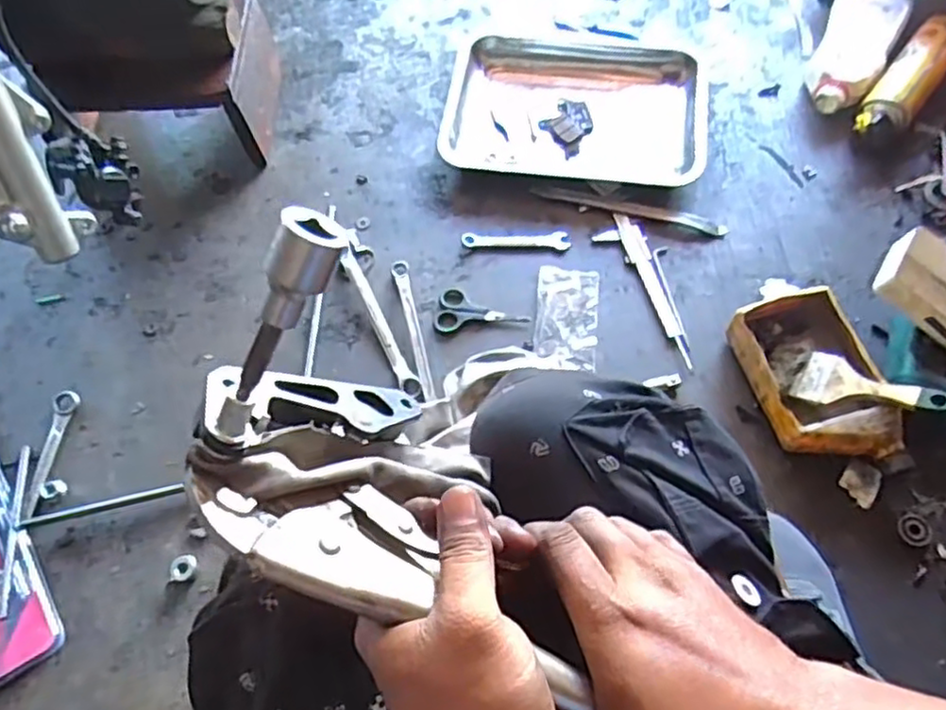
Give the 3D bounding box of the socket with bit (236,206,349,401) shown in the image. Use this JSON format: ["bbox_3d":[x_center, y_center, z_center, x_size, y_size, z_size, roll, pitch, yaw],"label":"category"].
[{"bbox_3d":[-0.070,-0.015,0.253,0.020,0.075,0.022,43,30,21],"label":"socket with bit"}]

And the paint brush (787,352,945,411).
[{"bbox_3d":[0.418,0.033,0.733,0.154,0.021,0.055,12,61,38],"label":"paint brush"}]

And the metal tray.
[{"bbox_3d":[0.147,-0.362,0.994,0.344,0.032,0.259,7,64,6],"label":"metal tray"}]

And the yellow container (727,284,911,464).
[{"bbox_3d":[0.373,0.027,0.770,0.120,0.059,0.202,-15,63,-5],"label":"yellow container"}]

